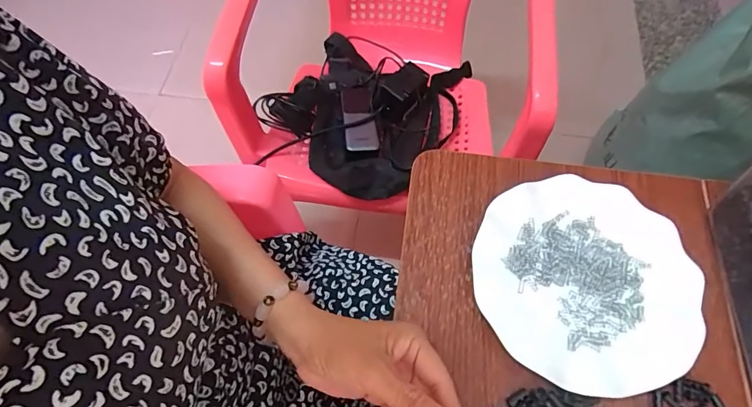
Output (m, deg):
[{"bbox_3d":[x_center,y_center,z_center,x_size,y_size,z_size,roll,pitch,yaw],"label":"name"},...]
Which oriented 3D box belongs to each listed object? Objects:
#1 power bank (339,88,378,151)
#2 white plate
[{"bbox_3d":[-0.028,-0.139,0.708,0.050,0.022,0.138,-7,51,-2],"label":"power bank"},{"bbox_3d":[0.178,0.066,0.373,0.178,0.027,0.180,-1,64,1],"label":"white plate"}]

